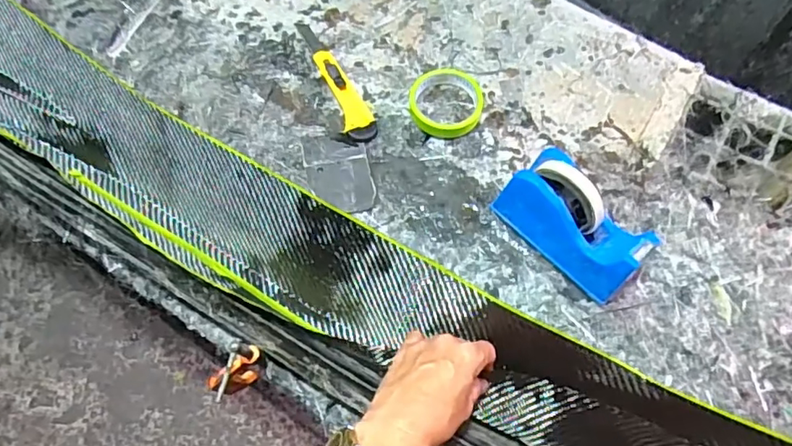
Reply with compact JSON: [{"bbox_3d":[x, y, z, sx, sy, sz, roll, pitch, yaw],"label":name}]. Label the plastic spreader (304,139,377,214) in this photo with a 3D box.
[{"bbox_3d":[-0.067,-0.059,0.653,0.072,0.006,0.103,-11,65,-5],"label":"plastic spreader"}]

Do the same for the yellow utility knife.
[{"bbox_3d":[-0.078,-0.187,0.709,0.037,0.016,0.204,-23,70,-11],"label":"yellow utility knife"}]

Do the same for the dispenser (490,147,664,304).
[{"bbox_3d":[0.189,-0.001,0.579,0.074,0.104,0.159,-38,72,-16],"label":"dispenser"}]

